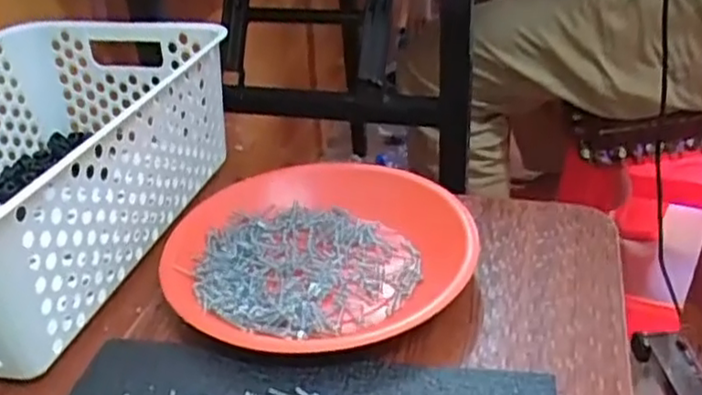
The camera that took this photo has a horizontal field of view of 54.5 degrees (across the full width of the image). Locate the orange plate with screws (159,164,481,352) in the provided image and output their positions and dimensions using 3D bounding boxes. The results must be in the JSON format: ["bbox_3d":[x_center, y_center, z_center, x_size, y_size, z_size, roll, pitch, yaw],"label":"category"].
[{"bbox_3d":[-0.021,0.032,0.443,0.193,0.028,0.167,-11,33,-13],"label":"orange plate with screws"}]

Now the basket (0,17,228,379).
[{"bbox_3d":[-0.227,-0.029,0.464,0.195,0.123,0.298,8,34,15],"label":"basket"}]

